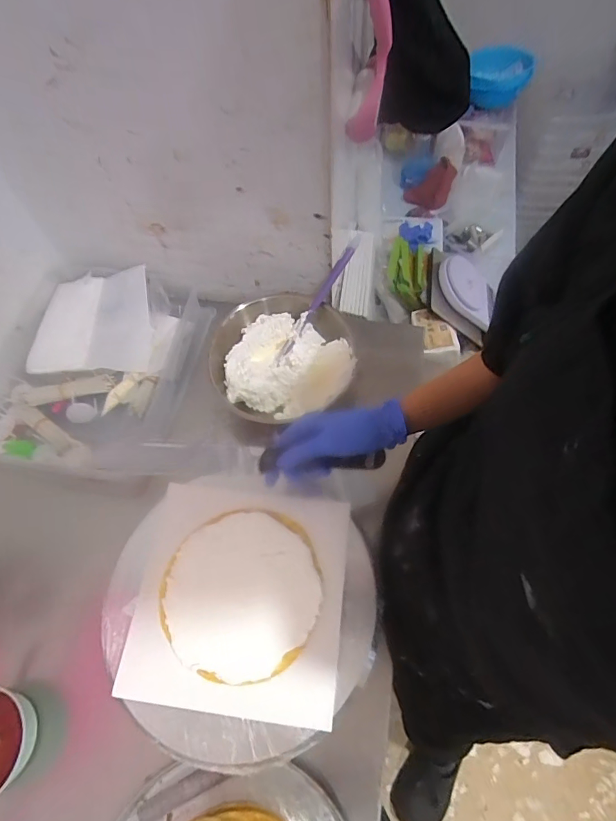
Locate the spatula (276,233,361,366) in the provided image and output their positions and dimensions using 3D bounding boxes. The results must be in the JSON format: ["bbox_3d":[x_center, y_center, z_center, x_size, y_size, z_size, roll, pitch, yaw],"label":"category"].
[{"bbox_3d":[0.018,-0.176,0.685,0.019,0.023,0.240,32,88,18],"label":"spatula"}]

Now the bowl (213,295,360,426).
[{"bbox_3d":[-0.039,-0.084,0.691,0.216,0.085,0.179,-11,63,-2],"label":"bowl"}]

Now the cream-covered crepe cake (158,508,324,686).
[{"bbox_3d":[-0.069,0.186,0.459,0.160,0.011,0.164,-1,63,3],"label":"cream-covered crepe cake"}]

